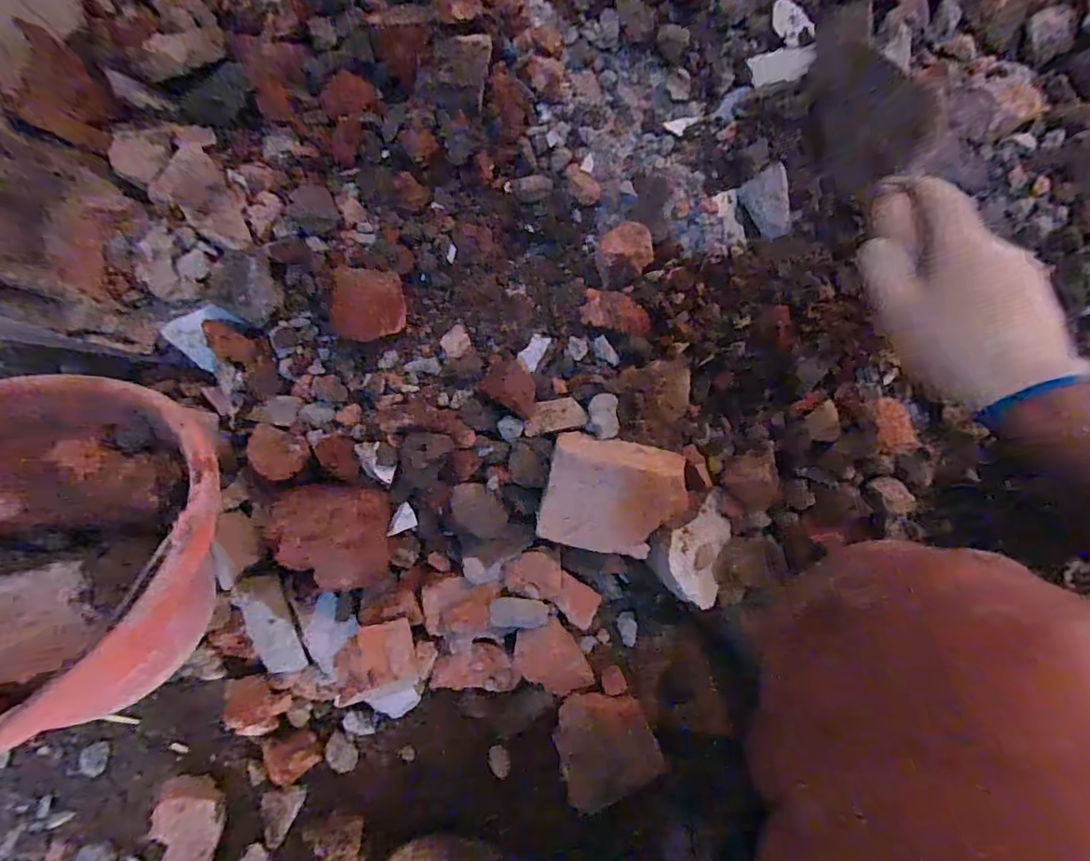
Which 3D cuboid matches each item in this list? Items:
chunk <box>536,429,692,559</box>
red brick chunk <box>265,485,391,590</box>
[{"bbox_3d":[0.057,0.055,0.443,0.113,0.039,0.091,11,114,-3],"label":"chunk"},{"bbox_3d":[-0.181,0.087,0.439,0.097,0.056,0.077,4,85,-2],"label":"red brick chunk"}]

